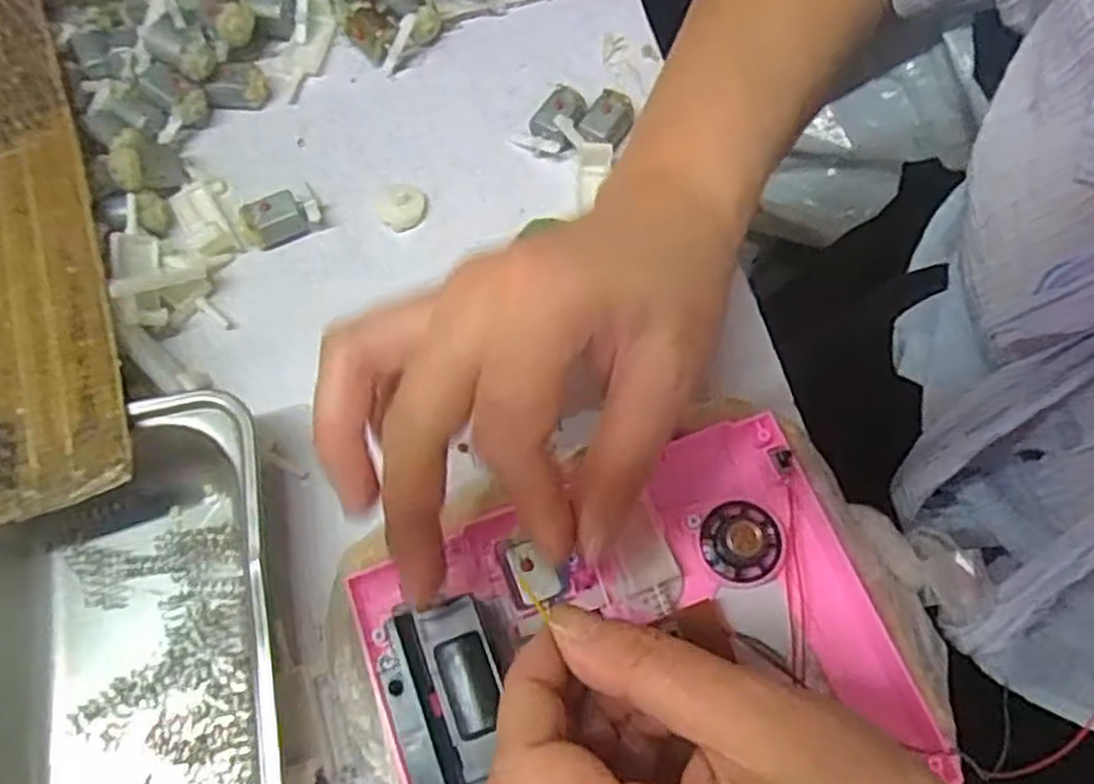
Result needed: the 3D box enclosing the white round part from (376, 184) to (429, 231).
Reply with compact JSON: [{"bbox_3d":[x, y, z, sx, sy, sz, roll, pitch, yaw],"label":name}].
[{"bbox_3d":[-0.067,-0.087,0.359,0.023,0.009,0.021,0,70,0],"label":"white round part"}]

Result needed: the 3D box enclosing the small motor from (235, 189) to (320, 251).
[{"bbox_3d":[-0.121,-0.078,0.351,0.035,0.018,0.017,-28,73,-10],"label":"small motor"}]

